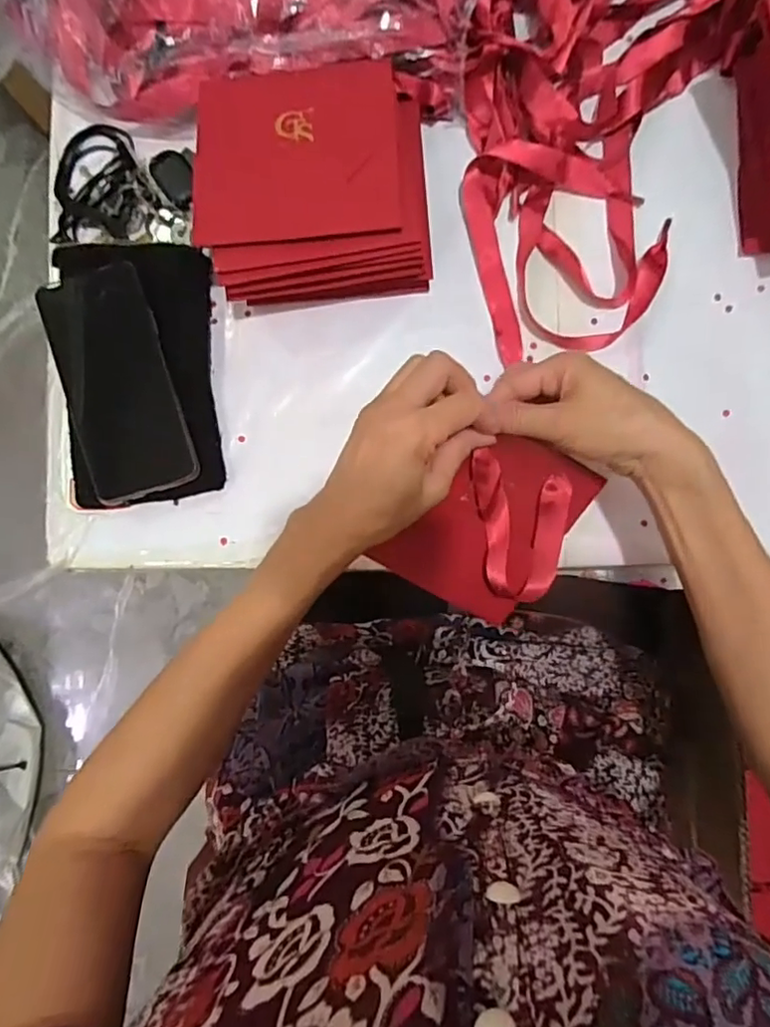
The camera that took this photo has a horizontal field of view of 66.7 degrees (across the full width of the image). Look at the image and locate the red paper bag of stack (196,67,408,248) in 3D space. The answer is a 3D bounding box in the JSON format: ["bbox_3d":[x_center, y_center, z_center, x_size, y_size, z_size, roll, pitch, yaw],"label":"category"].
[{"bbox_3d":[-0.061,-0.249,0.404,0.137,0.012,0.132,-4,78,2],"label":"red paper bag of stack"}]

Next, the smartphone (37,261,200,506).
[{"bbox_3d":[-0.200,-0.097,0.434,0.081,0.008,0.171,-17,89,3],"label":"smartphone"}]

